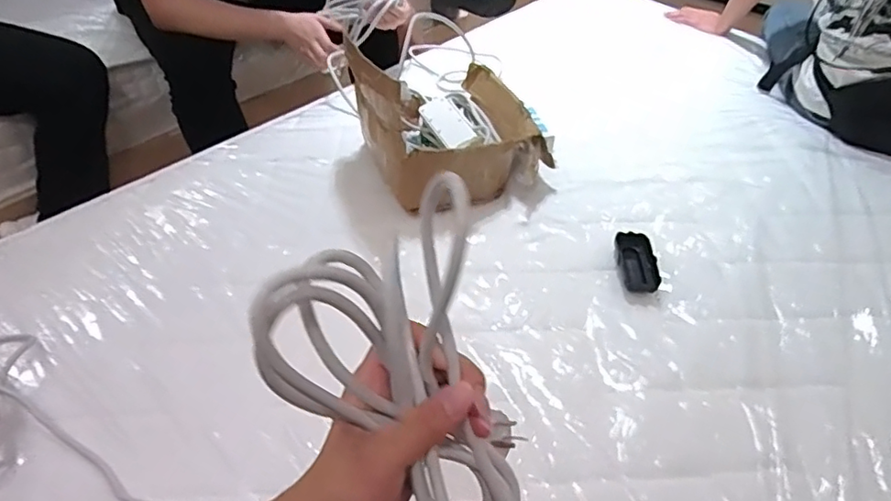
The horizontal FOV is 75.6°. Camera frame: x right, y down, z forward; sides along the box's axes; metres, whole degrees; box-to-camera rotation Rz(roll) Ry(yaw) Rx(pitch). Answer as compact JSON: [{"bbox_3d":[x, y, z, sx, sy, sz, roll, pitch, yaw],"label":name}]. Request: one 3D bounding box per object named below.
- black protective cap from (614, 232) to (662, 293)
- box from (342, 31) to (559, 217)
[{"bbox_3d":[0.283,0.018,0.853,0.052,0.029,0.099,-2,44,-1],"label":"black protective cap"},{"bbox_3d":[0.001,-0.232,0.968,0.282,0.222,0.277,-20,47,-20],"label":"box"}]

